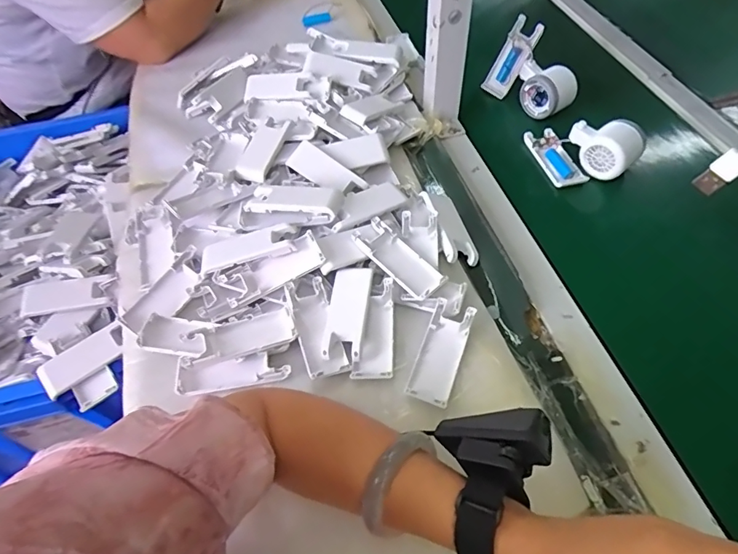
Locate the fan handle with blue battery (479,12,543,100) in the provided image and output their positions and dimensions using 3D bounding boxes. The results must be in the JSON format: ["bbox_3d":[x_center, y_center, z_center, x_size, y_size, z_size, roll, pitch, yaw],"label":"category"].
[{"bbox_3d":[0.207,-0.315,0.666,0.025,0.104,0.041,-8,47,-43],"label":"fan handle with blue battery"}]

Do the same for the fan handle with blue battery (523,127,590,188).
[{"bbox_3d":[0.241,-0.156,0.598,0.041,0.014,0.098,-15,55,-7],"label":"fan handle with blue battery"}]

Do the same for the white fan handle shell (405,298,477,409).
[{"bbox_3d":[0.067,0.069,0.427,0.039,0.010,0.102,17,57,15],"label":"white fan handle shell"}]

